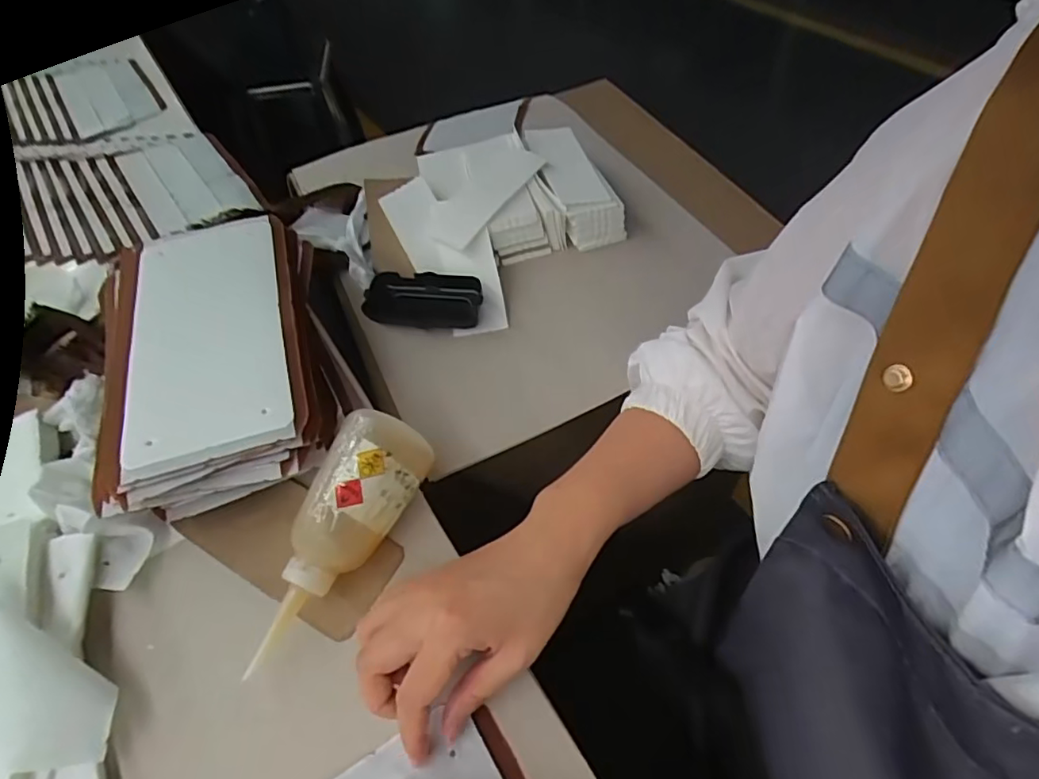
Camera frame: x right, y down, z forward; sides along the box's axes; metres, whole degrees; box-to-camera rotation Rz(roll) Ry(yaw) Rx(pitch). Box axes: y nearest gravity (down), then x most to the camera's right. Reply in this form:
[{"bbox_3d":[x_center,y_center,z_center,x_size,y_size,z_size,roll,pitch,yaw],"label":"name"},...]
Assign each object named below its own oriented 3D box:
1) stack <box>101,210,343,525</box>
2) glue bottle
[{"bbox_3d":[-0.246,-0.027,0.468,0.168,0.075,0.262,-17,53,-8],"label":"stack"},{"bbox_3d":[-0.106,0.082,0.371,0.053,0.061,0.130,12,55,14],"label":"glue bottle"}]

